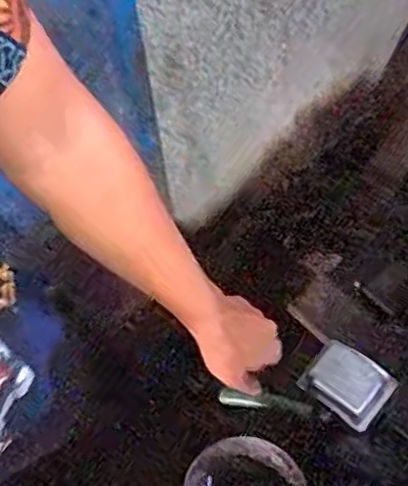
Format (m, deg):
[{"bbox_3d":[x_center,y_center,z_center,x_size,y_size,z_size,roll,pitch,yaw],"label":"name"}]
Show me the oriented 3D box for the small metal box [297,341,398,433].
[{"bbox_3d":[0.156,0.150,0.673,0.085,0.023,0.068,37,68,21],"label":"small metal box"}]

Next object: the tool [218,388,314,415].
[{"bbox_3d":[0.066,0.176,0.688,0.105,0.015,0.015,1,59,23],"label":"tool"}]

